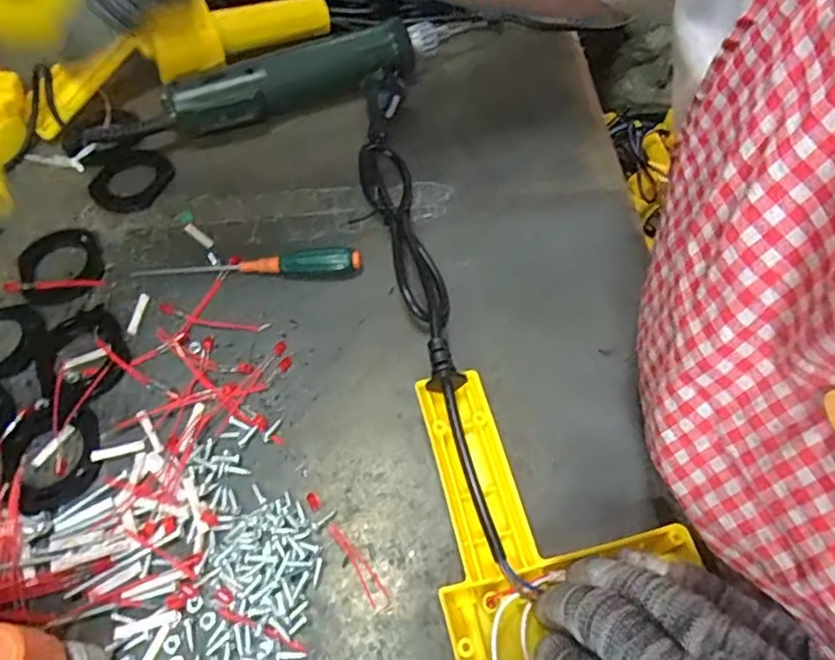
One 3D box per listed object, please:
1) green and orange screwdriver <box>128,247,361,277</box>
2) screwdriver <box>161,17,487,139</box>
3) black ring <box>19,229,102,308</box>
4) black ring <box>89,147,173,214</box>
[{"bbox_3d":[-0.107,-0.044,0.378,0.142,0.017,0.017,1,58,2],"label":"green and orange screwdriver"},{"bbox_3d":[-0.065,-0.196,0.457,0.241,0.038,0.032,-20,60,-11],"label":"screwdriver"},{"bbox_3d":[-0.234,-0.042,0.391,0.052,0.008,0.063,-32,63,-17],"label":"black ring"},{"bbox_3d":[-0.205,-0.109,0.431,0.058,0.006,0.058,-1,58,1],"label":"black ring"}]

